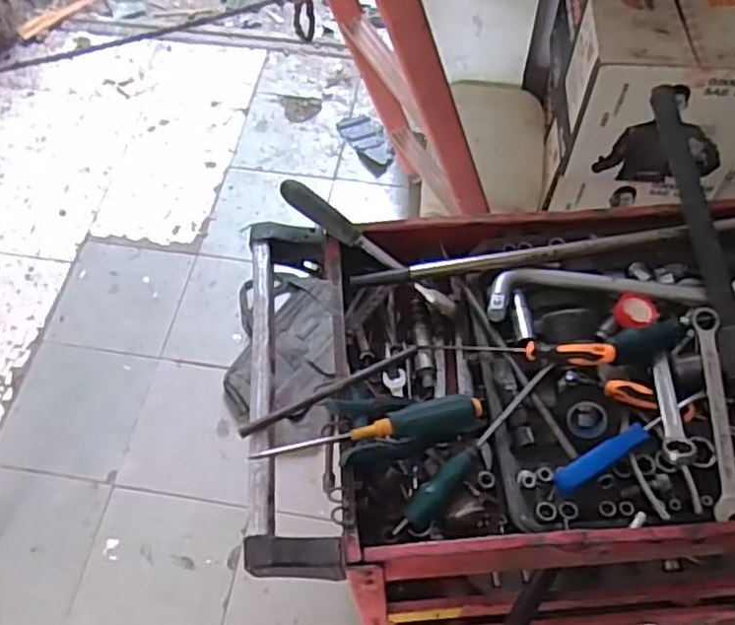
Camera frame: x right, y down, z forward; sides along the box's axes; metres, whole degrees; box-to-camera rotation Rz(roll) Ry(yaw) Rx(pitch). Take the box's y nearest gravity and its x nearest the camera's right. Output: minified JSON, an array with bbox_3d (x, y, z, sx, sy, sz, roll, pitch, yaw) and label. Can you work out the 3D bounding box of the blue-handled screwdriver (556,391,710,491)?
[{"bbox_3d":[0.252,0.120,0.656,0.172,0.017,0.021,-27,63,-14],"label":"blue-handled screwdriver"}]

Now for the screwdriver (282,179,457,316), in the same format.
[{"bbox_3d":[0.004,-0.072,0.780,0.240,0.025,0.026,36,63,-8],"label":"screwdriver"}]

